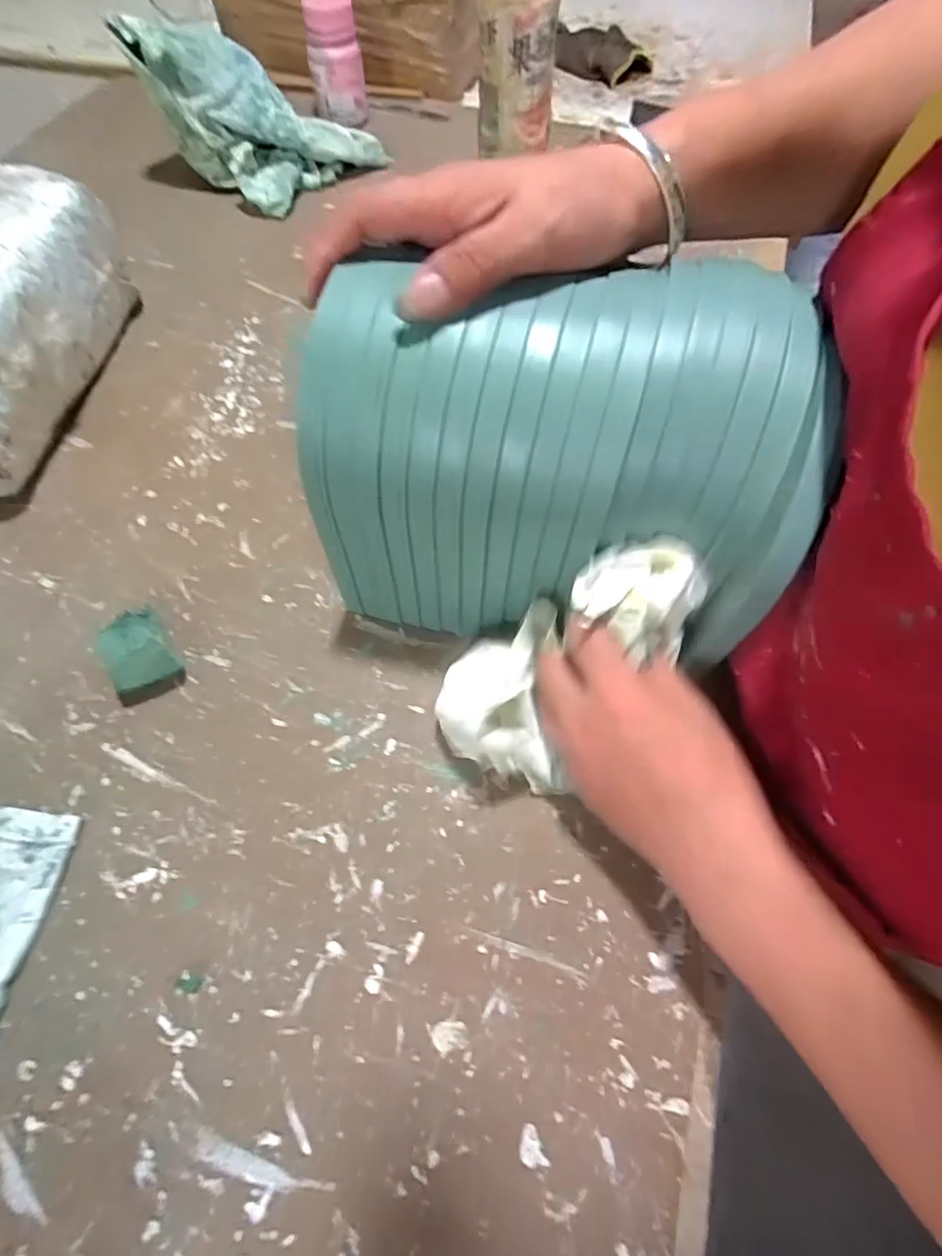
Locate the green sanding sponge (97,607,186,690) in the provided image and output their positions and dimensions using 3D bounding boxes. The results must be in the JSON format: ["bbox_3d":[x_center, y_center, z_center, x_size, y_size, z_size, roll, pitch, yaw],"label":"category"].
[{"bbox_3d":[-0.199,0.015,0.330,0.036,0.024,0.050,-31,70,-17],"label":"green sanding sponge"}]

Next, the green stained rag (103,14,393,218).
[{"bbox_3d":[-0.201,-0.519,0.544,0.148,0.099,0.190,37,69,16],"label":"green stained rag"}]

